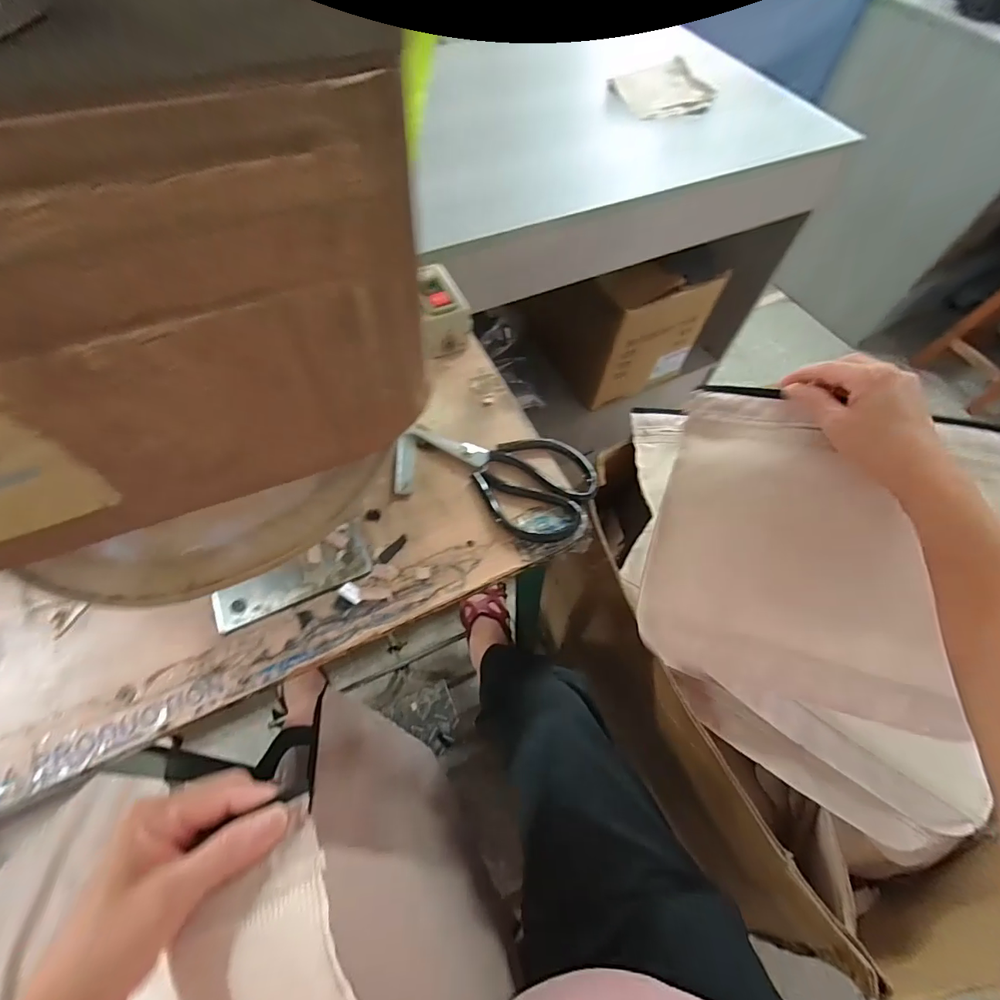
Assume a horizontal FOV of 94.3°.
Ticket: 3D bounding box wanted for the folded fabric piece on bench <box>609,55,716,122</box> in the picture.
[{"bbox_3d":[0.297,-0.745,0.839,0.163,0.028,0.145,-23,65,-16],"label":"folded fabric piece on bench"}]

